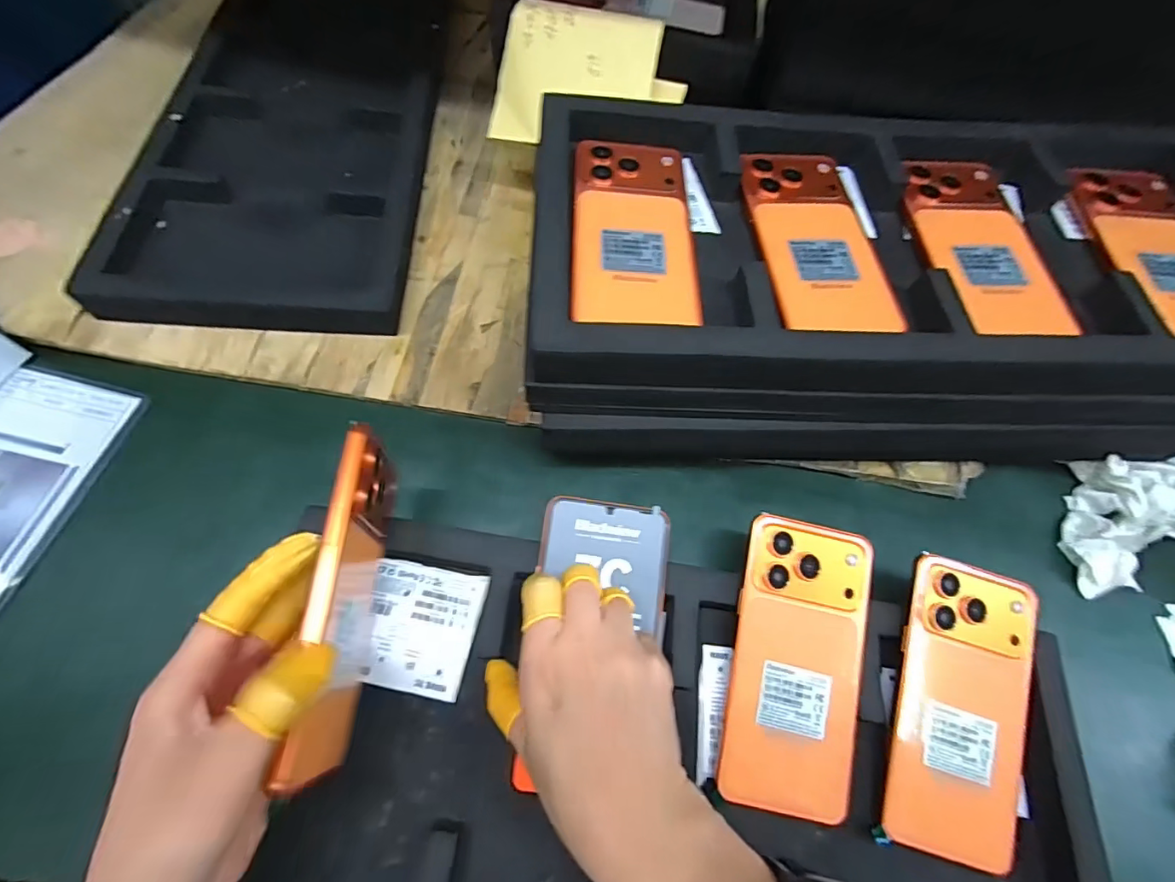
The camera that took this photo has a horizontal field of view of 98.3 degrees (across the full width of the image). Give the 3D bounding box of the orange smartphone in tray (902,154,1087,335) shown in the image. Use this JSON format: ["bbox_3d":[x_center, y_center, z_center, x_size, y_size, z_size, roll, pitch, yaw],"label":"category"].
[{"bbox_3d":[0.261,-0.136,0.337,0.077,0.015,0.158,0,64,-6],"label":"orange smartphone in tray"}]

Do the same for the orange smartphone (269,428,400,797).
[{"bbox_3d":[-0.119,0.079,0.257,0.014,0.081,0.155,4,67,-1],"label":"orange smartphone"}]

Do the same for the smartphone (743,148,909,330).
[{"bbox_3d":[0.149,-0.136,0.333,0.078,0.010,0.157,-2,64,-7],"label":"smartphone"}]

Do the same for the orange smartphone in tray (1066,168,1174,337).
[{"bbox_3d":[0.380,-0.132,0.339,0.066,0.016,0.153,5,63,-4],"label":"orange smartphone in tray"}]

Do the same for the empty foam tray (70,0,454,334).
[{"bbox_3d":[-0.267,-0.303,0.469,0.226,0.034,0.456,0,64,-6],"label":"empty foam tray"}]

